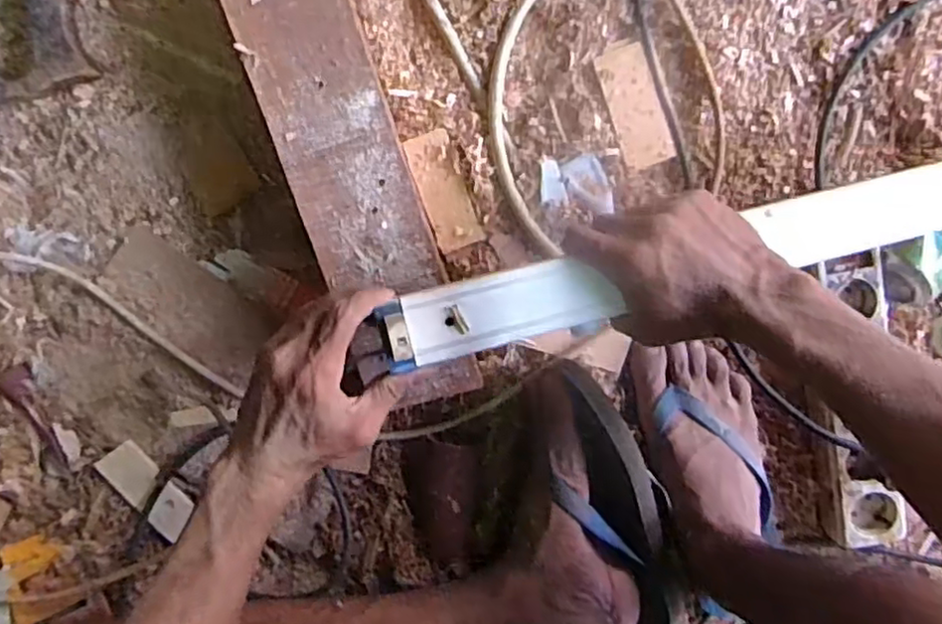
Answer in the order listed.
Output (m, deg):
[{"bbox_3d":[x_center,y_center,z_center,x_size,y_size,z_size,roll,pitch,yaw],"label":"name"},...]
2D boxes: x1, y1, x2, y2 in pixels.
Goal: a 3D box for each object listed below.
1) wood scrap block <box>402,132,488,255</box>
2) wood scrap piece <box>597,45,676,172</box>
[{"bbox_3d":[-0.021,-0.096,0.544,0.036,0.008,0.093,-20,94,0],"label":"wood scrap block"},{"bbox_3d":[0.131,-0.163,0.541,0.042,0.005,0.092,-19,94,0],"label":"wood scrap piece"}]

